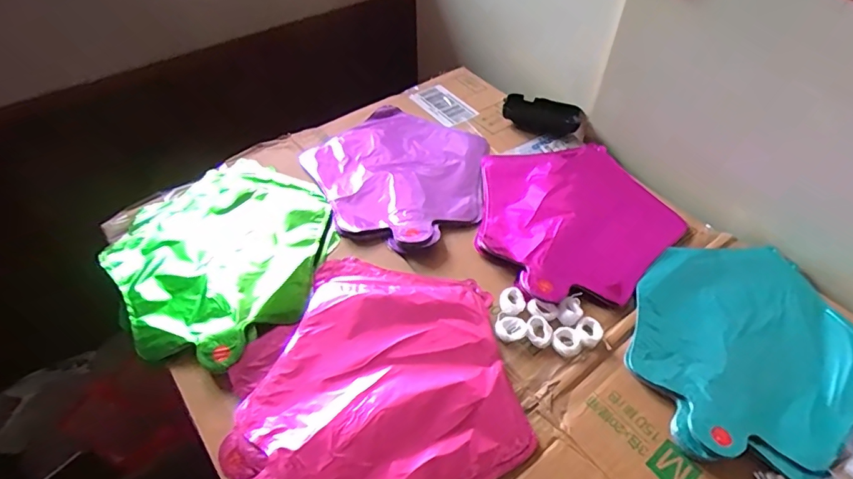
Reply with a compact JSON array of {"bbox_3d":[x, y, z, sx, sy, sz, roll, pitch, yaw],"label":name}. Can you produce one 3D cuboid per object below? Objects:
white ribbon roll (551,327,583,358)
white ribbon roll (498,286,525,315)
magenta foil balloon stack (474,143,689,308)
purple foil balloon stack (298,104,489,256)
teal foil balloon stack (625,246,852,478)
[{"bbox_3d":[0.134,0.098,0.454,0.028,0.007,0.028,1,48,-1],"label":"white ribbon roll"},{"bbox_3d":[0.085,0.062,0.482,0.025,0.005,0.030,-9,49,-10],"label":"white ribbon roll"},{"bbox_3d":[0.170,-0.035,0.563,0.237,0.015,0.236,-19,52,-18],"label":"magenta foil balloon stack"},{"bbox_3d":[-0.023,-0.090,0.604,0.221,0.015,0.241,-21,53,-19],"label":"purple foil balloon stack"},{"bbox_3d":[0.301,0.094,0.454,0.251,0.019,0.200,-29,55,-24],"label":"teal foil balloon stack"}]

